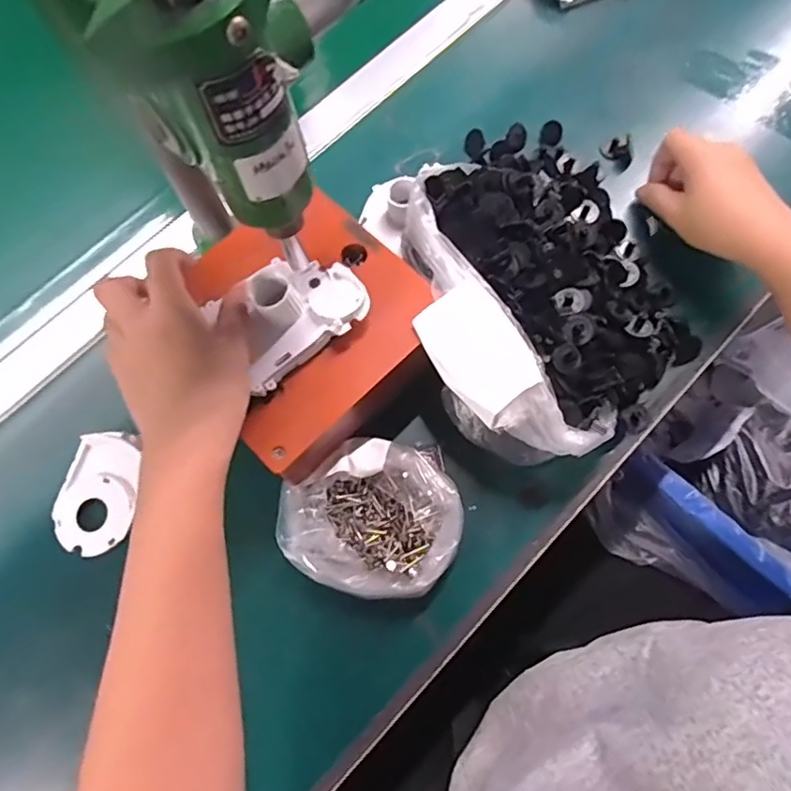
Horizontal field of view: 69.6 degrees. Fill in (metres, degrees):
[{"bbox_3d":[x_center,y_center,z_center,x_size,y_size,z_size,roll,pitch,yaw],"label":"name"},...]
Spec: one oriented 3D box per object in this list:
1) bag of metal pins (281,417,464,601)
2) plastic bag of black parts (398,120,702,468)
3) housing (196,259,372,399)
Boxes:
[{"bbox_3d":[-0.016,0.079,0.374,0.112,0.030,0.102,-16,70,-2],"label":"bag of metal pins"},{"bbox_3d":[0.094,-0.096,0.398,0.190,0.080,0.273,-19,71,-3],"label":"plastic bag of black parts"},{"bbox_3d":[-0.061,-0.051,0.340,0.084,0.029,0.054,-36,75,-9],"label":"housing"}]

